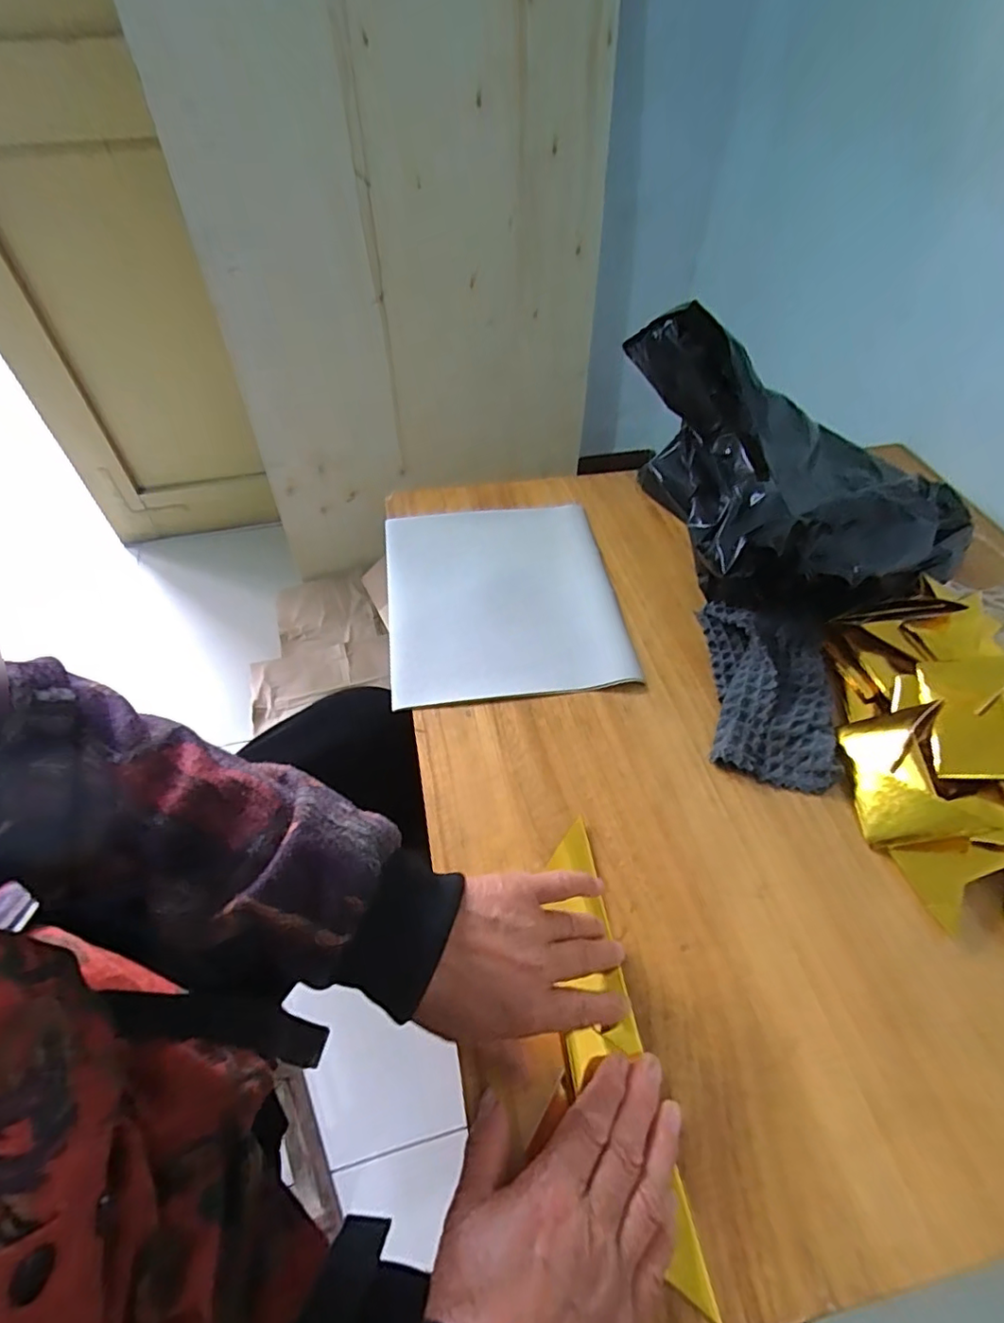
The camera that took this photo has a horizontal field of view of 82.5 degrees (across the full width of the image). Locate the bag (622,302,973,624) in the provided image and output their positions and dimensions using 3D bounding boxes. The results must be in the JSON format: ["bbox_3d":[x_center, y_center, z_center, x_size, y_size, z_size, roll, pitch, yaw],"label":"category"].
[{"bbox_3d":[0.295,-0.203,0.559,0.300,0.163,0.314,-11,53,-9],"label":"bag"}]

